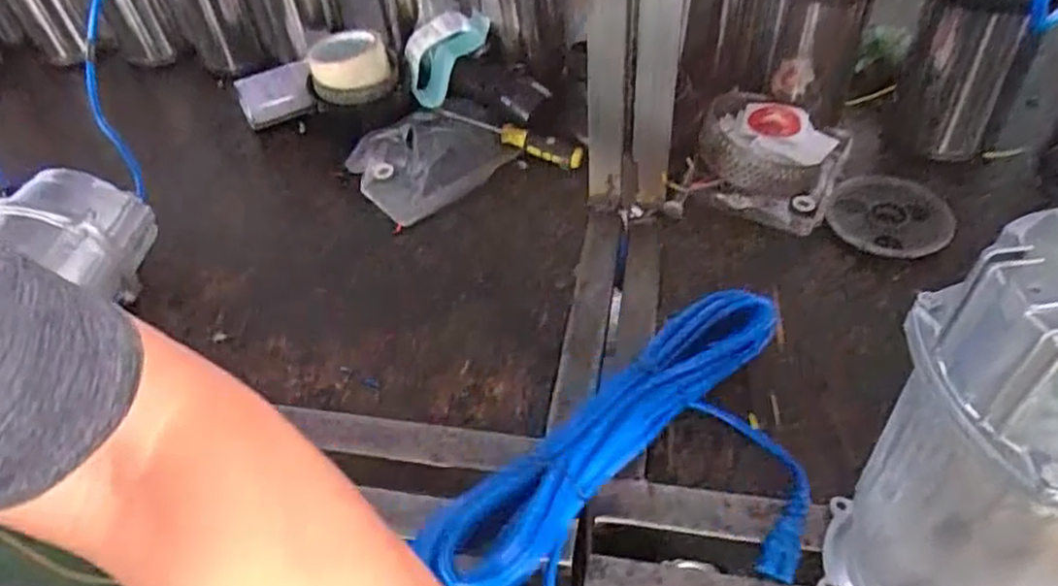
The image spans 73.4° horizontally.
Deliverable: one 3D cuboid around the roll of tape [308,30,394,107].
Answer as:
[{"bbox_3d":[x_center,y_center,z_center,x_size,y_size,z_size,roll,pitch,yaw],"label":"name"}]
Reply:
[{"bbox_3d":[-0.217,-0.267,0.857,0.098,0.059,0.084,-7,47,-2],"label":"roll of tape"}]

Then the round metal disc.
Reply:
[{"bbox_3d":[0.363,-0.077,0.730,0.102,0.025,0.108,14,50,13],"label":"round metal disc"}]

